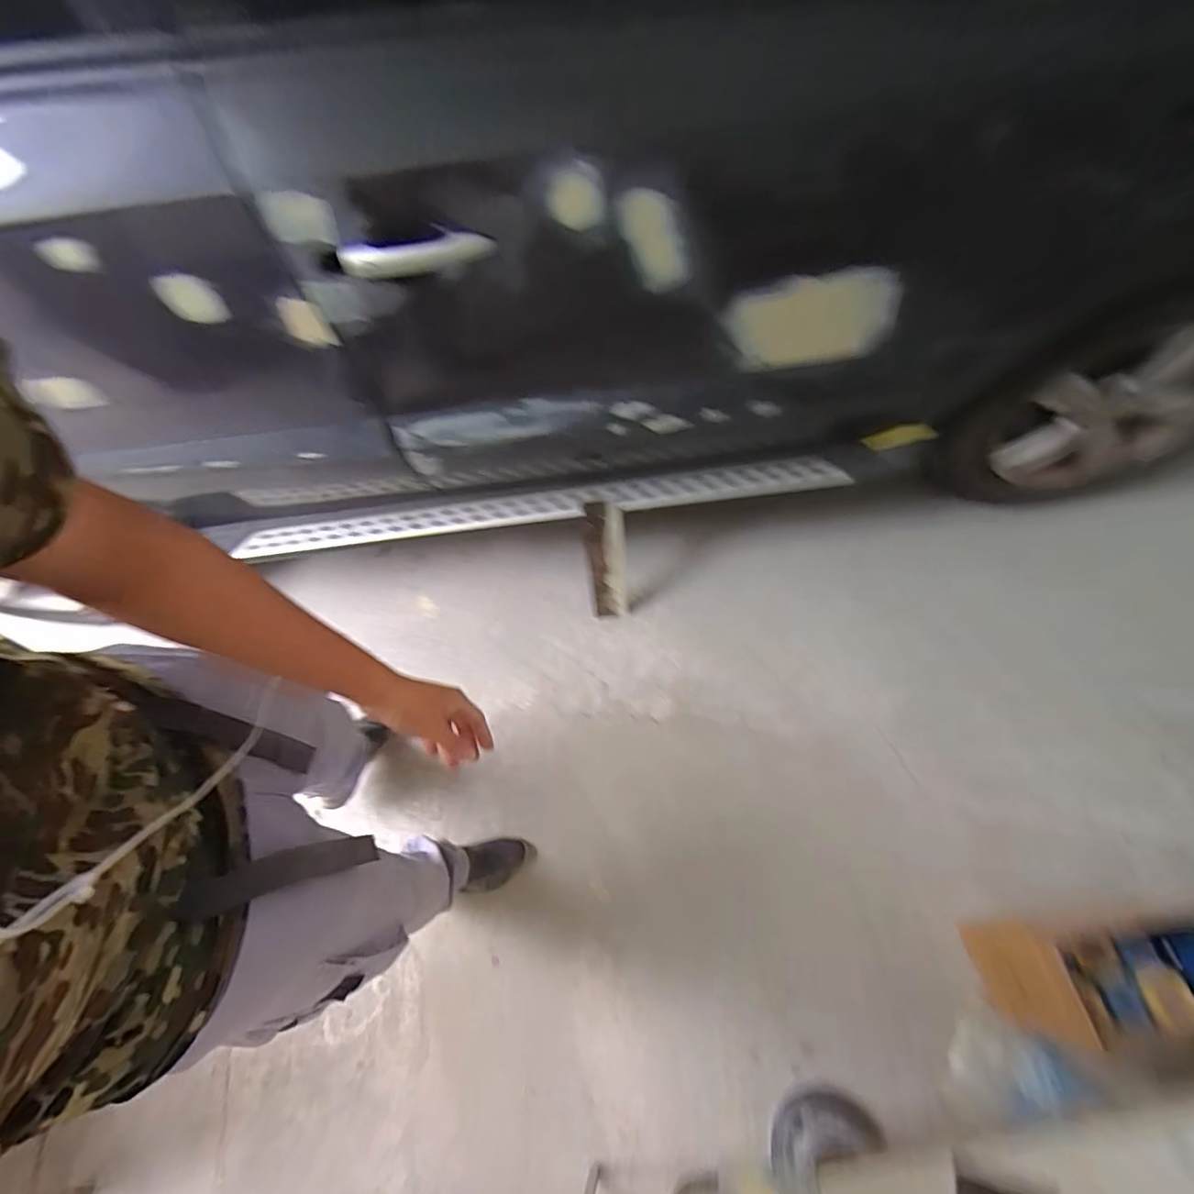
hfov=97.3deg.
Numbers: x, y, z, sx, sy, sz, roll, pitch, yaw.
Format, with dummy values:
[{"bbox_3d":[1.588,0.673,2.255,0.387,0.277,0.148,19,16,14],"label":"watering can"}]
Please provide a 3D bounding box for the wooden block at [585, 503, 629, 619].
[{"bbox_3d":[0.023,-0.092,1.337,0.093,0.347,0.042,-7,40,-1],"label":"wooden block"}]

